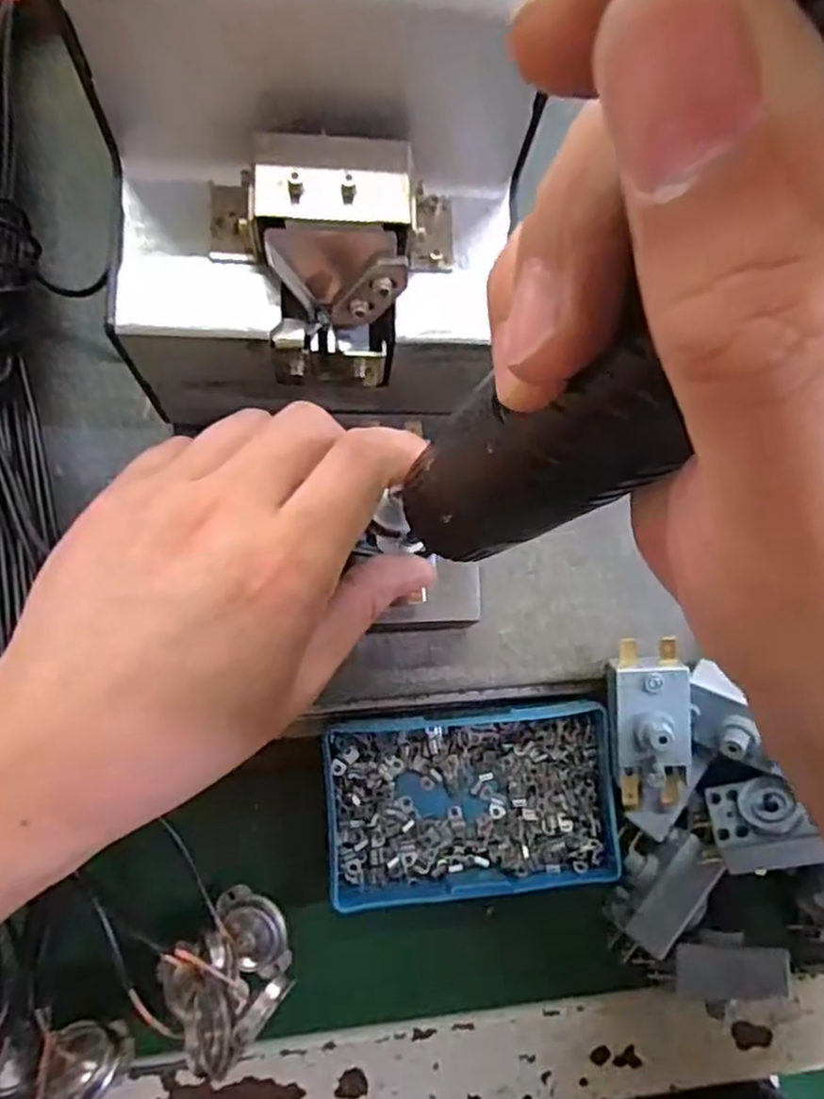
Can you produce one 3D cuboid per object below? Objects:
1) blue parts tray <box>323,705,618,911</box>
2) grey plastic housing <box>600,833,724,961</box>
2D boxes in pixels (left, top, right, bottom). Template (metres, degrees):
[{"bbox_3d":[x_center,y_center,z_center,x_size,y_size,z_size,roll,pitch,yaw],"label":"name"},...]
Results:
[{"bbox_3d":[0.024,0.102,0.292,0.113,0.022,0.071,-3,81,-7],"label":"blue parts tray"},{"bbox_3d":[0.102,0.137,0.289,0.029,0.015,0.045,39,83,-2],"label":"grey plastic housing"}]

